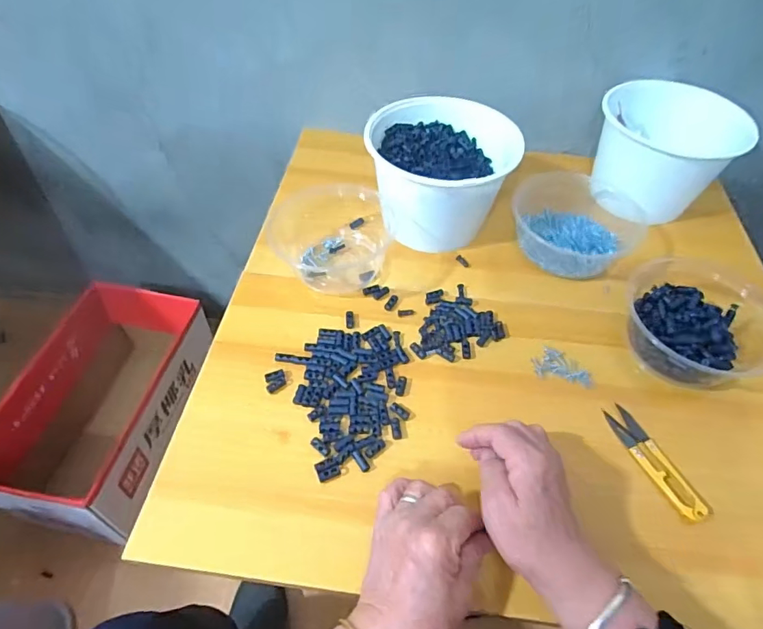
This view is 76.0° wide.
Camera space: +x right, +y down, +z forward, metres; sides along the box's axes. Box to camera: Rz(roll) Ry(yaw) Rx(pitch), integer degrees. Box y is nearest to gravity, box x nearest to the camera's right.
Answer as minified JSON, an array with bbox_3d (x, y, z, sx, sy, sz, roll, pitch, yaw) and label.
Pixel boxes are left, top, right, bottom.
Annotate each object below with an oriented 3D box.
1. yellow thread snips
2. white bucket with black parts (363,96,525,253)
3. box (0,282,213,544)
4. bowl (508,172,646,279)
[{"bbox_3d":[0.227,0.120,0.407,0.024,0.010,0.103,-16,53,-15],"label":"yellow thread snips"},{"bbox_3d":[0.063,-0.165,0.561,0.148,0.110,0.148,1,51,-2],"label":"white bucket with black parts"},{"bbox_3d":[-0.472,0.158,0.856,0.215,0.190,0.374,10,51,6],"label":"box"},{"bbox_3d":[0.220,-0.108,0.556,0.133,0.052,0.128,1,51,-2],"label":"bowl"}]

